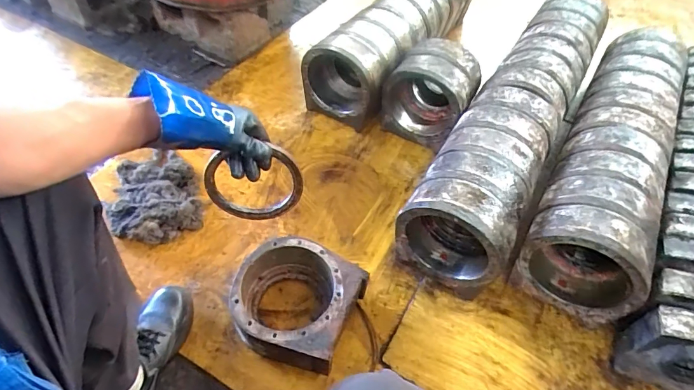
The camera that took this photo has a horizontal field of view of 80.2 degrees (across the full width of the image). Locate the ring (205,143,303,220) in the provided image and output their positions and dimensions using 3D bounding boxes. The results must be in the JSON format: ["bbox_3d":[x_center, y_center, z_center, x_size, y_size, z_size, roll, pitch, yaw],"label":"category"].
[{"bbox_3d":[-0.150,-0.012,0.680,0.154,0.147,0.014,-11,40,-1],"label":"ring"}]

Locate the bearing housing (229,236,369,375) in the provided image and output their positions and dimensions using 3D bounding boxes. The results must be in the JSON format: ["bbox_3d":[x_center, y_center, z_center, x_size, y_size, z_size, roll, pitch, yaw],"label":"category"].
[{"bbox_3d":[-0.106,0.218,0.849,0.232,0.113,0.225,22,54,14],"label":"bearing housing"}]

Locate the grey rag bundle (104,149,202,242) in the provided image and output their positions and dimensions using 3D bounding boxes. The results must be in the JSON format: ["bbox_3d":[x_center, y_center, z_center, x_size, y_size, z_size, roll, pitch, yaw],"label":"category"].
[{"bbox_3d":[-0.474,-0.007,1.009,0.207,0.054,0.273,-19,55,-19],"label":"grey rag bundle"}]

